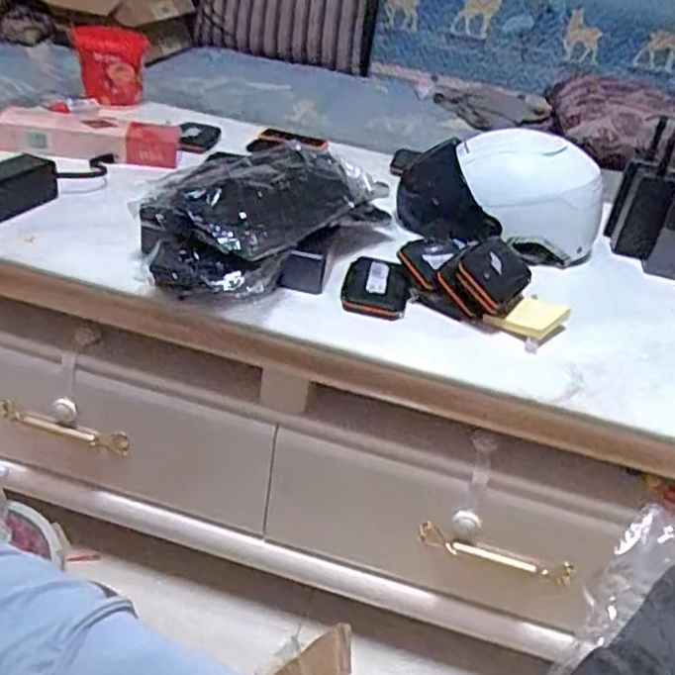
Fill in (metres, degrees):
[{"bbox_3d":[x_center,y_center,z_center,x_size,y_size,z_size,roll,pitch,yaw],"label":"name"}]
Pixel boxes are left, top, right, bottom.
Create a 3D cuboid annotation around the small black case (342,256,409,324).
[{"bbox_3d":[0.048,-0.066,0.840,0.078,0.030,0.124,8,33,1],"label":"small black case"}]

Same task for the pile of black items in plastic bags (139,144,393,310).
[{"bbox_3d":[-0.082,-0.157,0.868,0.191,0.113,0.362,26,37,25],"label":"pile of black items in plastic bags"}]

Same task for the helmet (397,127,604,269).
[{"bbox_3d":[0.240,-0.215,1.058,0.227,0.193,0.254,-5,35,-19],"label":"helmet"}]

